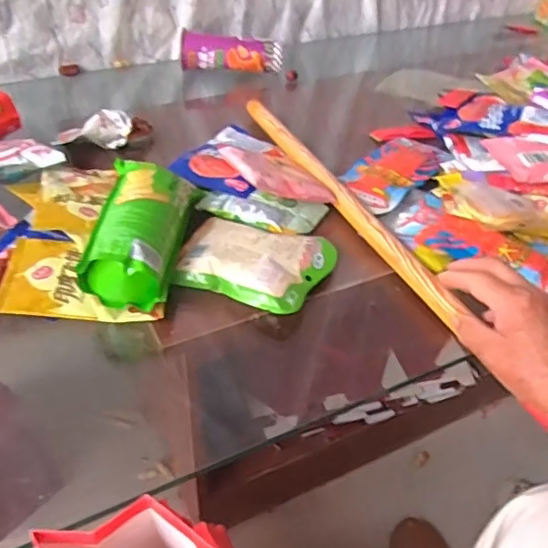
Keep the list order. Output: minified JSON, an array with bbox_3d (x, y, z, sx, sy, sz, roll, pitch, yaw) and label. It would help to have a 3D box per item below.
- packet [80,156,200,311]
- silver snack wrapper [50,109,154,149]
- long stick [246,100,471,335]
[{"bbox_3d":[-0.134,-0.056,0.579,0.085,0.053,0.191,2,41,-2],"label":"packet"},{"bbox_3d":[-0.228,-0.195,0.762,0.122,0.042,0.035,-7,42,-12],"label":"silver snack wrapper"},{"bbox_3d":[0.072,-0.103,0.679,0.020,0.020,0.462,-15,46,-21],"label":"long stick"}]

